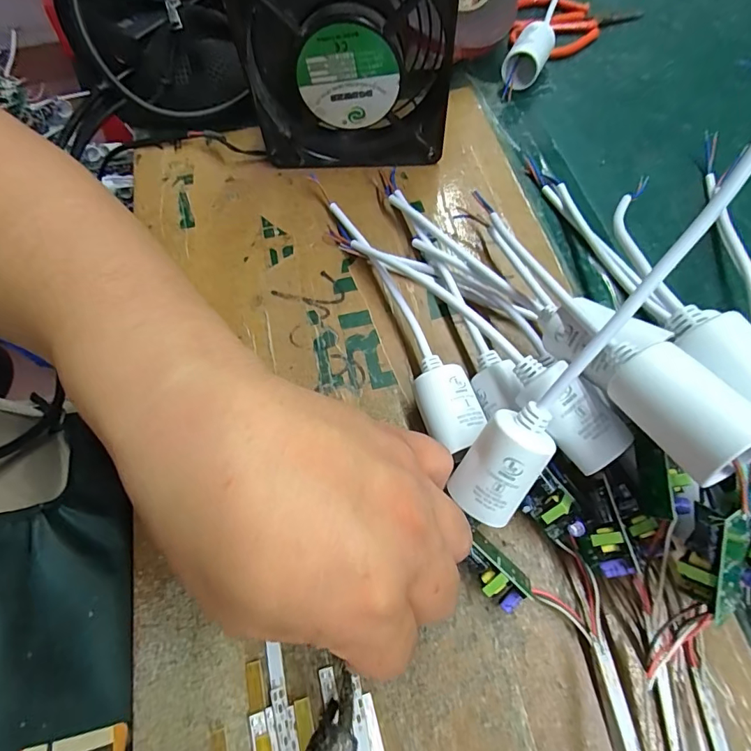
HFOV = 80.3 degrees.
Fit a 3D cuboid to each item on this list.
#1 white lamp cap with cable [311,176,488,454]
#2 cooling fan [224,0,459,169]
[{"bbox_3d":[0.007,-0.046,0.254,0.028,0.028,0.198,-21,66,-7],"label":"white lamp cap with cable"},{"bbox_3d":[-0.016,-0.193,0.270,0.119,0.122,0.045,3,65,4],"label":"cooling fan"}]

